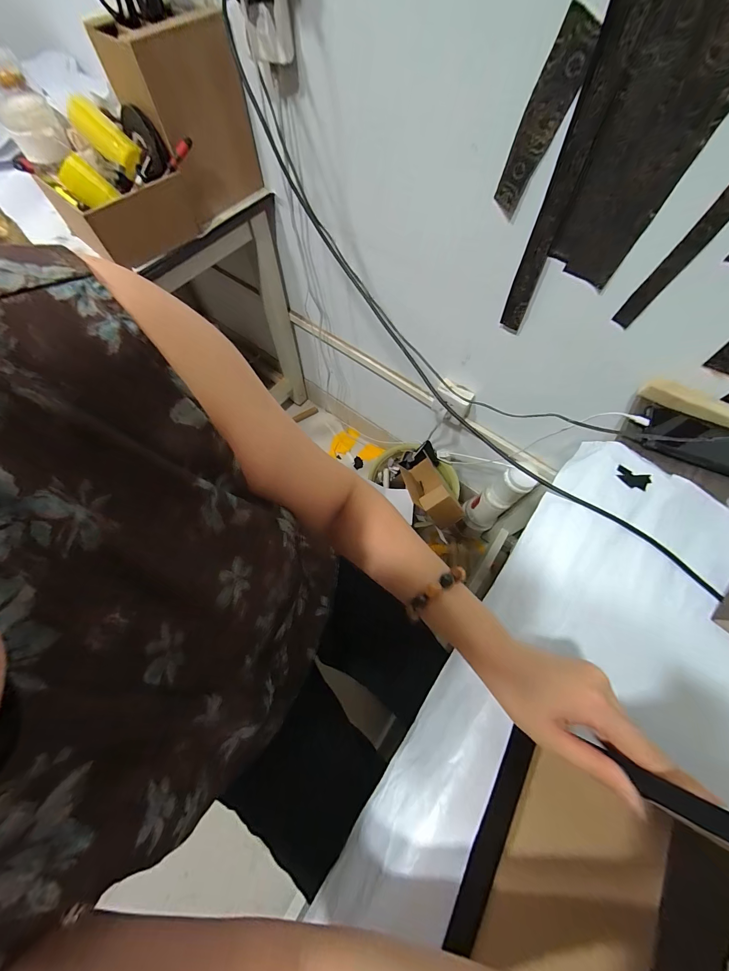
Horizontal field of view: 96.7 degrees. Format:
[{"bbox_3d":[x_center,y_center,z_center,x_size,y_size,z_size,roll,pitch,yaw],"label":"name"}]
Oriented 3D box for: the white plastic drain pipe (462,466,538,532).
[{"bbox_3d":[0.375,0.038,0.930,0.096,0.299,0.098,-36,72,-14],"label":"white plastic drain pipe"}]

